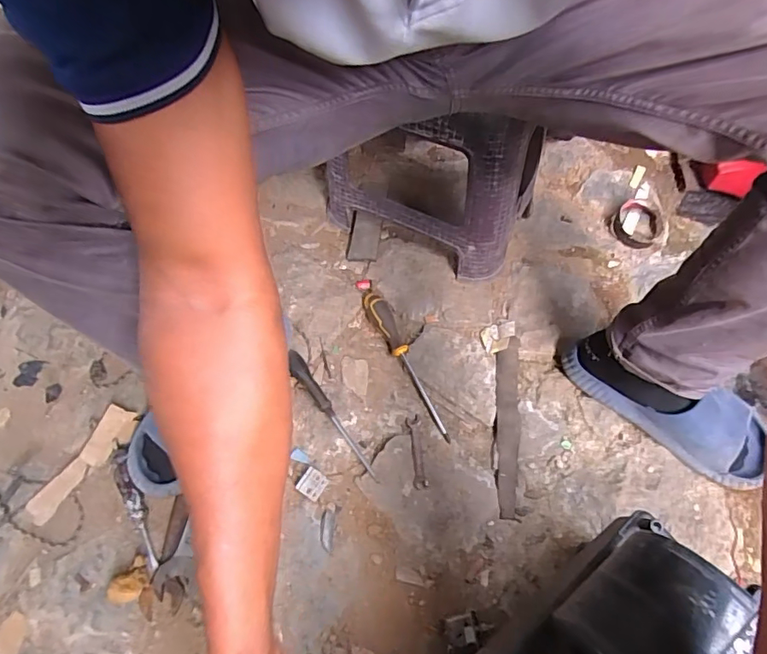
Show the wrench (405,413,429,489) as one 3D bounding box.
[{"bbox_3d":[0.046,0.173,0.683,0.020,0.004,0.107,-7,51,1],"label":"wrench"}]

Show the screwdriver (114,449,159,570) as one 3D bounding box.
[{"bbox_3d":[-0.330,0.237,0.650,0.025,0.026,0.168,-24,64,-15],"label":"screwdriver"}]

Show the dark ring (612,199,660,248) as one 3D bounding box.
[{"bbox_3d":[0.442,-0.179,0.855,0.076,0.032,0.093,28,63,13],"label":"dark ring"}]

